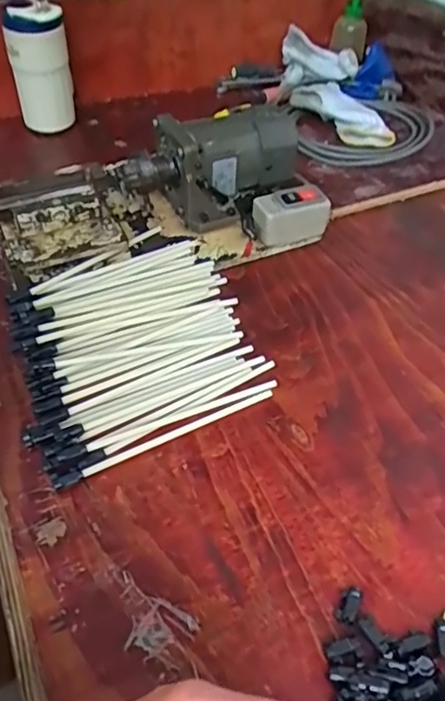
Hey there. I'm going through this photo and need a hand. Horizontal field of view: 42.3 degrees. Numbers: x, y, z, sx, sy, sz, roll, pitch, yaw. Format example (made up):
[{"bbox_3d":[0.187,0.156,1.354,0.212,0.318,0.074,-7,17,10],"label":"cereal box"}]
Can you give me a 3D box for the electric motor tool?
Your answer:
[{"bbox_3d":[-0.026,-0.217,0.677,0.226,0.101,0.102,-21,49,-20],"label":"electric motor tool"}]

